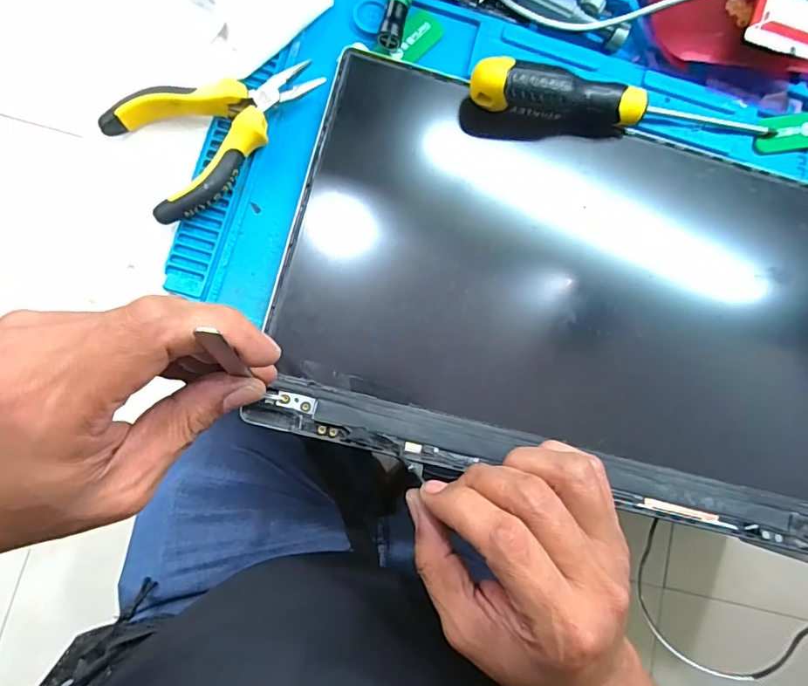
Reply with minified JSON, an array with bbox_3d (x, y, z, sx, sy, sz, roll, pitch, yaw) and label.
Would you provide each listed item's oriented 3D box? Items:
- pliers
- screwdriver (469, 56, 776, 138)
[{"bbox_3d":[-0.100,-0.123,0.282,0.115,0.017,0.069,-31,87,-9],"label":"pliers"},{"bbox_3d":[0.136,-0.143,0.302,0.193,0.033,0.023,3,82,-6],"label":"screwdriver"}]

